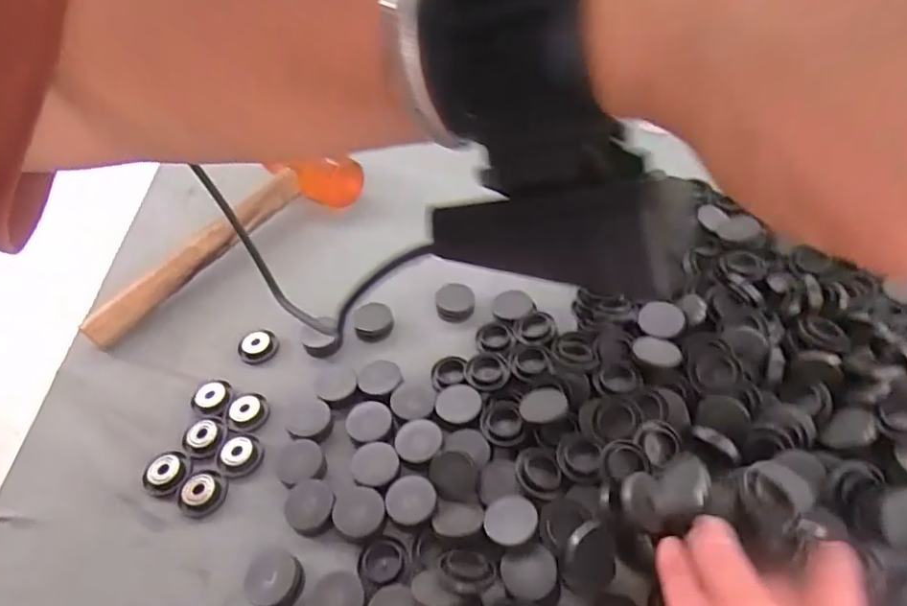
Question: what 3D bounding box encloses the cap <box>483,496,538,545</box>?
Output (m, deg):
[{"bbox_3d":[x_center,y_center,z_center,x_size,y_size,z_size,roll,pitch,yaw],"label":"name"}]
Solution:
[{"bbox_3d":[0.035,0.135,0.359,0.033,0.008,0.030,-3,47,3],"label":"cap"}]

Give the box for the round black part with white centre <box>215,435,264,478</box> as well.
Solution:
[{"bbox_3d":[-0.153,0.109,0.411,0.029,0.012,0.026,-17,48,-10],"label":"round black part with white centre"}]

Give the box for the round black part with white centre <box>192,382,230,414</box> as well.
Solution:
[{"bbox_3d":[-0.189,0.074,0.449,0.026,0.006,0.030,-7,47,0],"label":"round black part with white centre"}]

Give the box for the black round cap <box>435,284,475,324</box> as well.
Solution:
[{"bbox_3d":[0.001,-0.001,0.495,0.032,0.013,0.037,-10,47,-3],"label":"black round cap"}]

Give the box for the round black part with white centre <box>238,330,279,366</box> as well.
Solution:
[{"bbox_3d":[-0.163,0.036,0.480,0.028,0.009,0.030,-3,47,3],"label":"round black part with white centre"}]

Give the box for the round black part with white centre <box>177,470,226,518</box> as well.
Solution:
[{"bbox_3d":[-0.172,0.130,0.395,0.028,0.010,0.029,-3,47,3],"label":"round black part with white centre"}]

